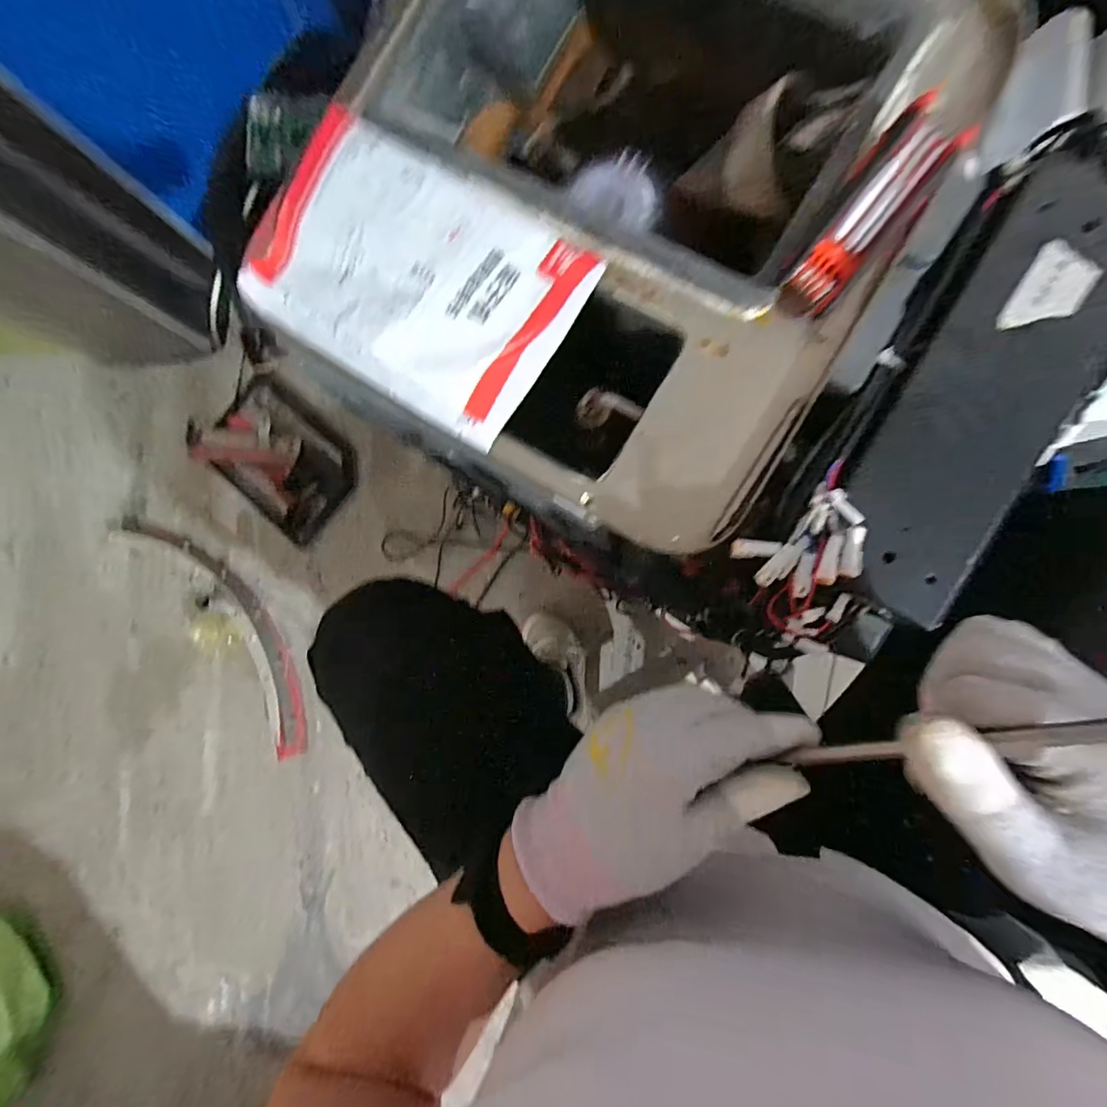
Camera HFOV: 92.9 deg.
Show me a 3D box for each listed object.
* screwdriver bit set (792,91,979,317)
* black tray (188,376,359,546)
[{"bbox_3d":[0.173,-0.189,0.285,0.039,0.015,0.113,40,93,9],"label":"screwdriver bit set"},{"bbox_3d":[-0.511,-0.183,0.982,0.293,0.044,0.210,42,93,9],"label":"black tray"}]

